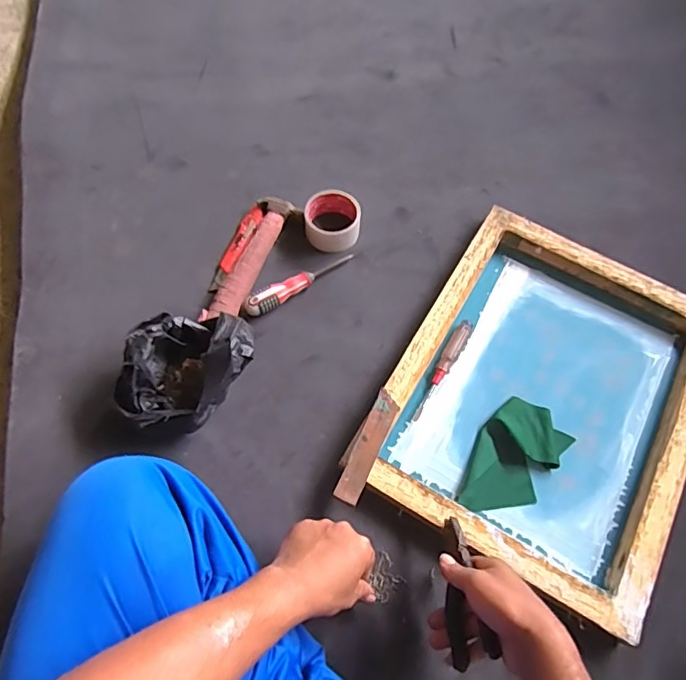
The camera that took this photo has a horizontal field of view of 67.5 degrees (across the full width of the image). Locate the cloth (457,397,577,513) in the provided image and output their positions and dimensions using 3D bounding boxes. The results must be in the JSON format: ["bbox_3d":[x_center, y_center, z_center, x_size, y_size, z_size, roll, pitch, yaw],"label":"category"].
[{"bbox_3d":[0.223,0.157,0.673,0.100,0.034,0.171,36,69,14],"label":"cloth"}]

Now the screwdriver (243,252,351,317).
[{"bbox_3d":[-0.065,-0.090,0.770,0.181,0.031,0.036,-30,70,-15],"label":"screwdriver"}]

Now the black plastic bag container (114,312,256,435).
[{"bbox_3d":[-0.203,0.042,0.661,0.144,0.112,0.157,18,68,7],"label":"black plastic bag container"}]

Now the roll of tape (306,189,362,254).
[{"bbox_3d":[-0.016,-0.186,0.812,0.085,0.048,0.099,4,65,-1],"label":"roll of tape"}]

